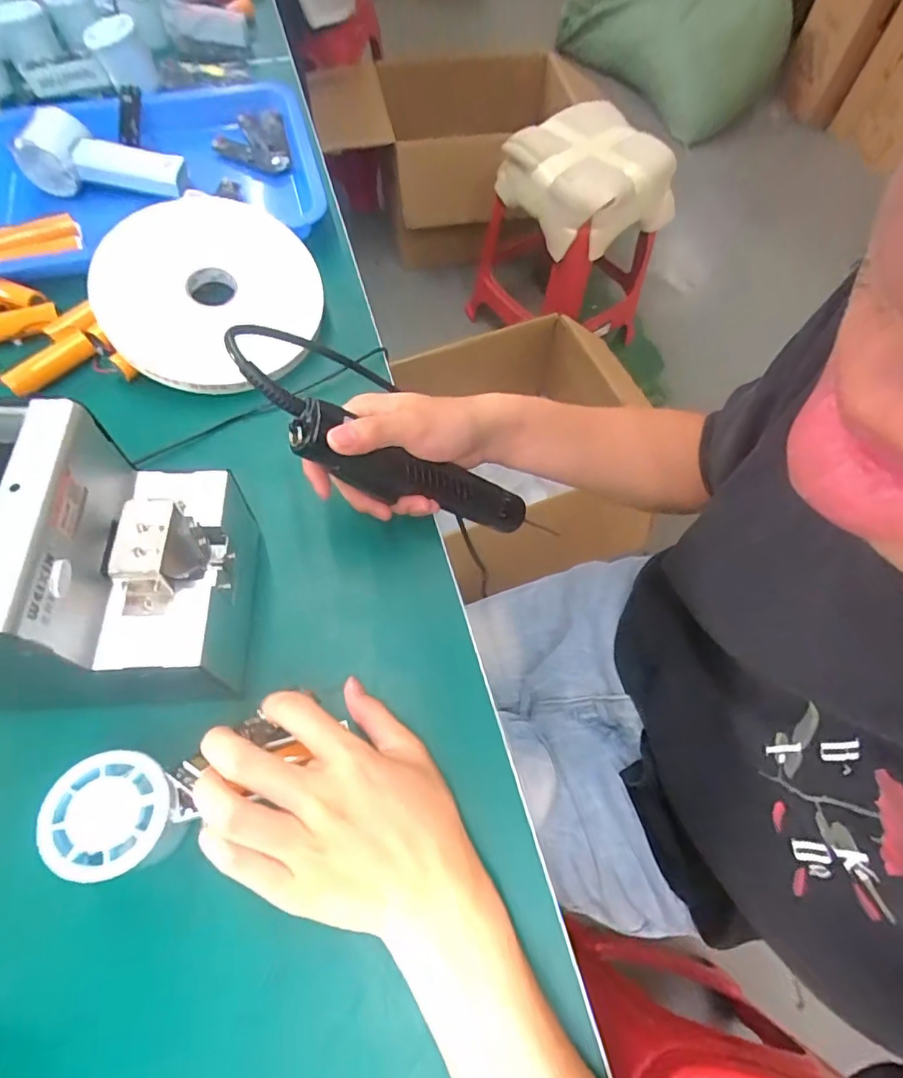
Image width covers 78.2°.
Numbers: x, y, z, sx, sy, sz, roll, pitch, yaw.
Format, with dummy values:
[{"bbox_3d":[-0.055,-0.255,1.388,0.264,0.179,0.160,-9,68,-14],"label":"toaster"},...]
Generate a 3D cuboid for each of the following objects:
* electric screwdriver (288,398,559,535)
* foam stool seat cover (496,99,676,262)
[{"bbox_3d":[-0.014,-0.042,0.400,0.210,0.024,0.034,17,56,-36],"label":"electric screwdriver"},{"bbox_3d":[0.272,-0.770,1.178,0.309,0.149,0.281,-29,68,-16],"label":"foam stool seat cover"}]

